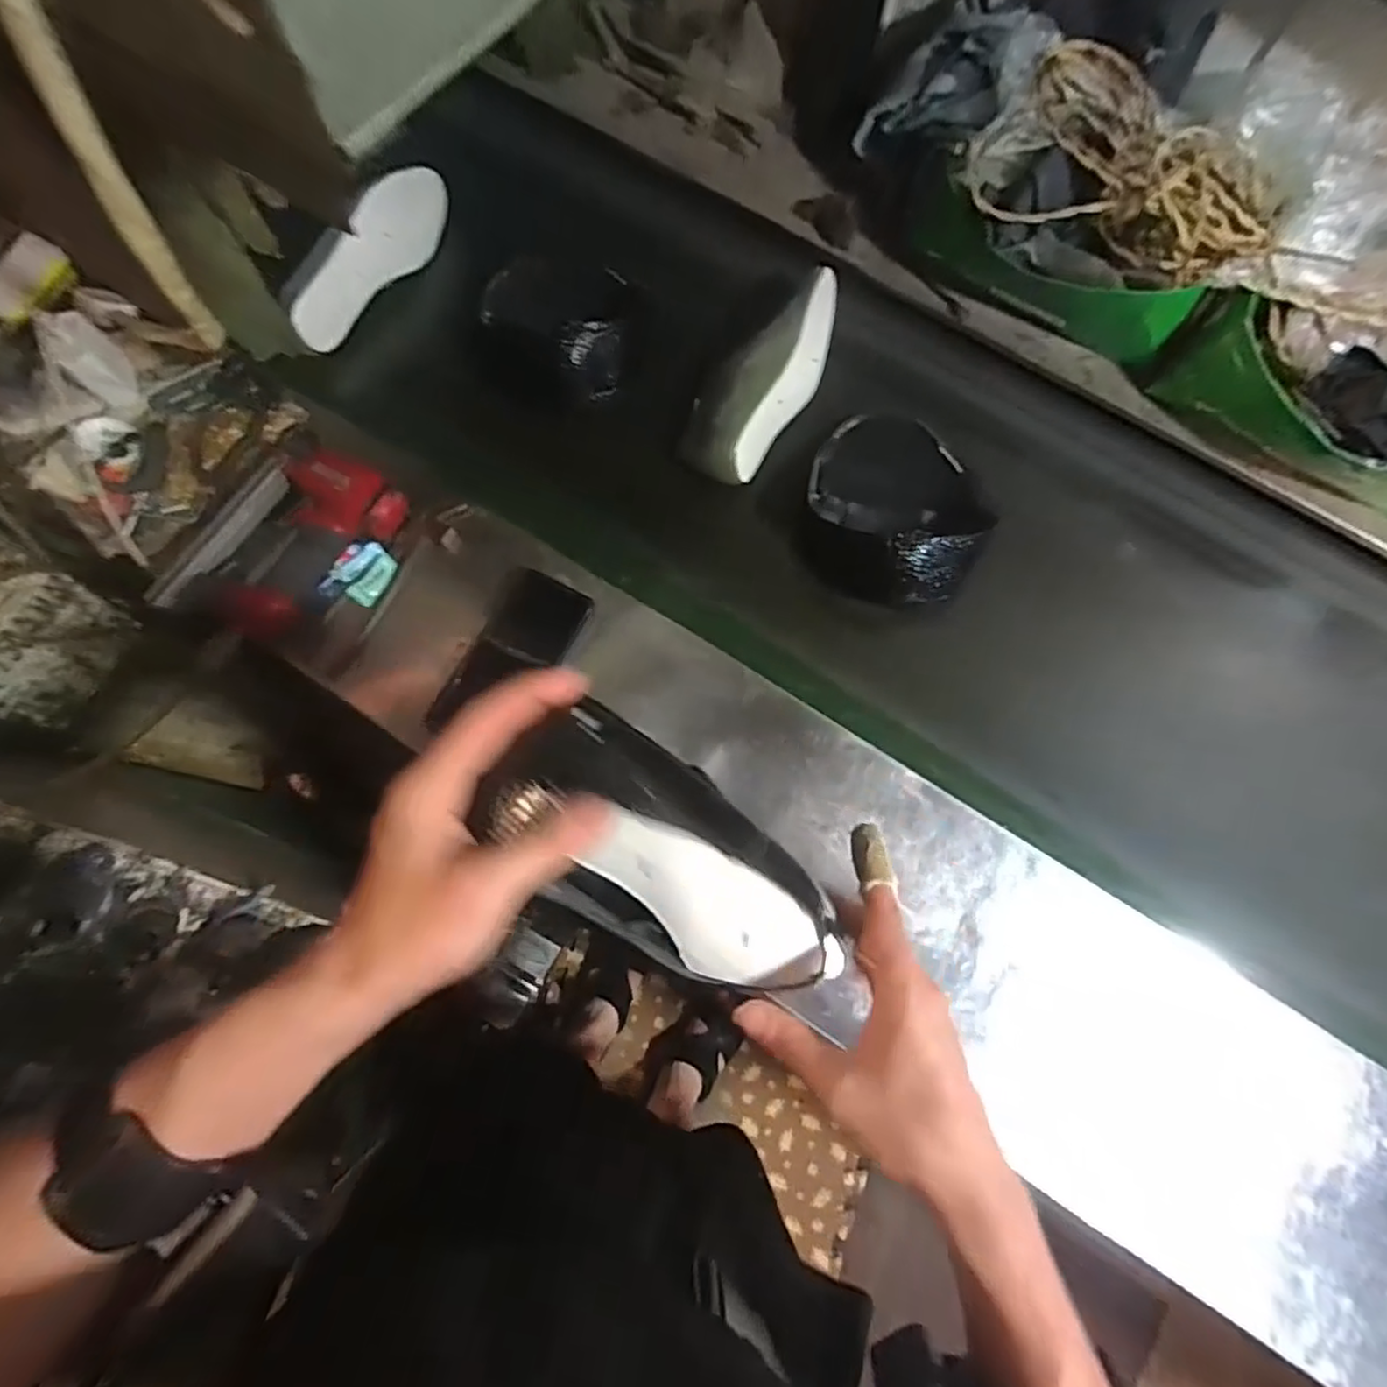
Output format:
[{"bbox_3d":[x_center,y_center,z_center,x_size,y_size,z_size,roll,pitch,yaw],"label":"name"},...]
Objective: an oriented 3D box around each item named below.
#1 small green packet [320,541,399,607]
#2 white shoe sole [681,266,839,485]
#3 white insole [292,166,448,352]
[{"bbox_3d":[-0.298,-0.108,0.613,0.046,0.013,0.056,22,74,5],"label":"small green packet"},{"bbox_3d":[0.079,-0.332,0.697,0.090,0.064,0.249,34,76,8],"label":"white shoe sole"},{"bbox_3d":[-0.340,-0.468,0.721,0.007,0.080,0.236,23,69,25],"label":"white insole"}]

